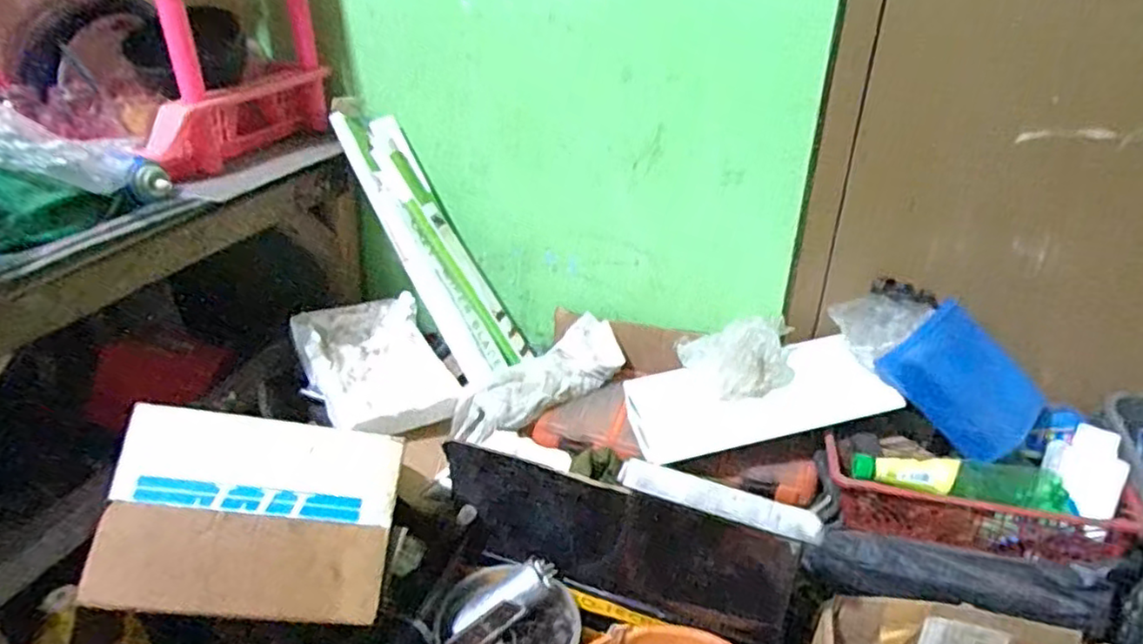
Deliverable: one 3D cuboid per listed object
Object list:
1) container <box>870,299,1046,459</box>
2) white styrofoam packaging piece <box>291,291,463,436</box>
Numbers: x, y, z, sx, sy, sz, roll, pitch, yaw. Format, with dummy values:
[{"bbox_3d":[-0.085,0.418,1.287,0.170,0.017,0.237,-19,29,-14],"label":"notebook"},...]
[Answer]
[{"bbox_3d":[0.494,0.075,0.850,0.176,0.130,0.086,49,16,8],"label":"container"},{"bbox_3d":[-0.298,0.060,1.021,0.204,0.083,0.262,-16,33,-26],"label":"white styrofoam packaging piece"}]

